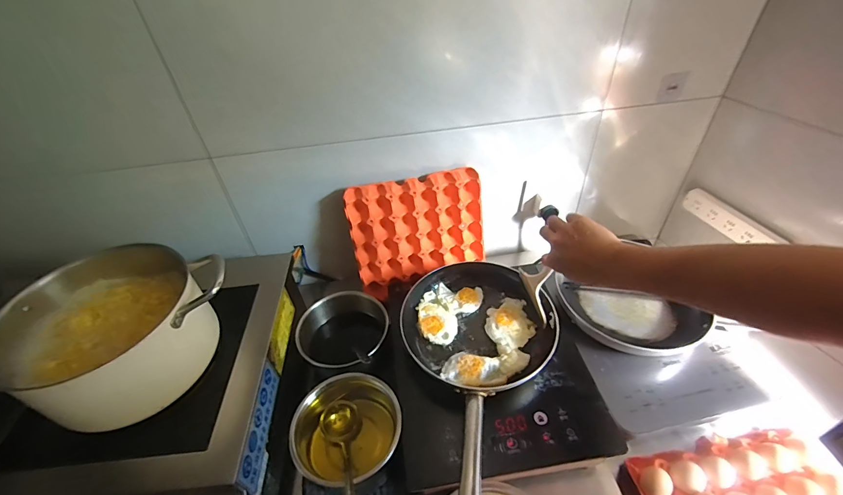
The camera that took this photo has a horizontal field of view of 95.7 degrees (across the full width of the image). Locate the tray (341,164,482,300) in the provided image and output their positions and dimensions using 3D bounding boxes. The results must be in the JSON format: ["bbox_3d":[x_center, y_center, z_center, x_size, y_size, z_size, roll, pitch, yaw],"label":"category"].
[{"bbox_3d":[-0.007,-0.034,0.868,0.293,0.251,0.043,-11,21,-7],"label":"tray"}]

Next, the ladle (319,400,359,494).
[{"bbox_3d":[-0.119,0.333,0.586,0.065,0.056,0.247,-15,16,-11],"label":"ladle"}]

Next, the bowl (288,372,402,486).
[{"bbox_3d":[-0.118,0.302,0.648,0.172,0.109,0.167,-2,43,2],"label":"bowl"}]

